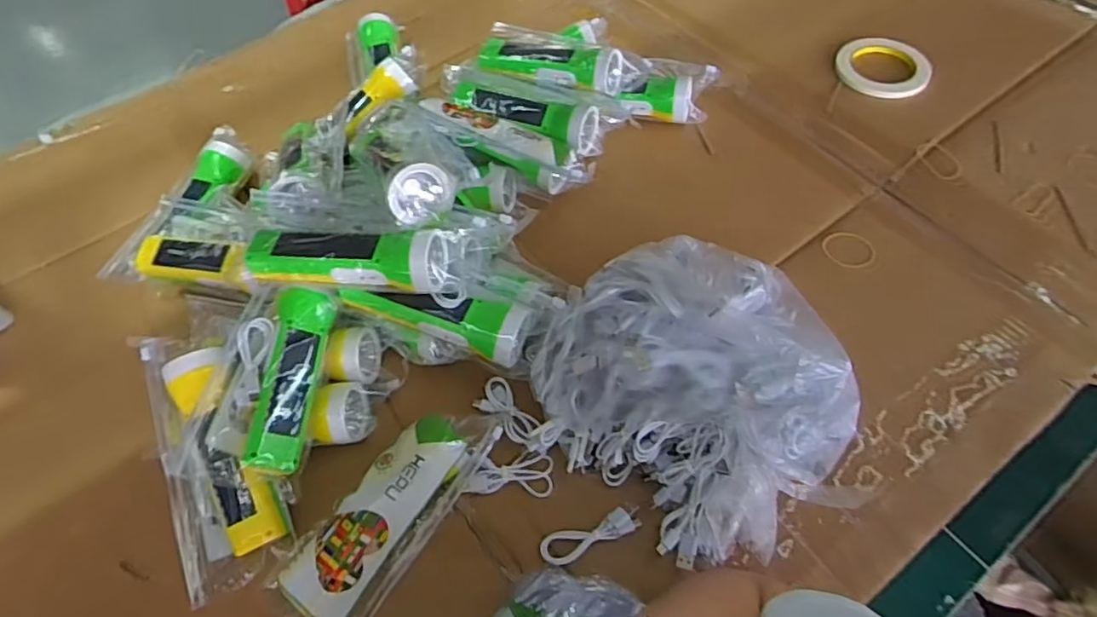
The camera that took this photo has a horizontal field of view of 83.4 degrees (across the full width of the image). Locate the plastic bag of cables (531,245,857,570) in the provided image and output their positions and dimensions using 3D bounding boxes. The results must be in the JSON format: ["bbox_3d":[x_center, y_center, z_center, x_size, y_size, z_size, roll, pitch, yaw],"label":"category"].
[{"bbox_3d":[0.117,0.054,0.497,0.238,0.135,0.216,38,66,24],"label":"plastic bag of cables"}]

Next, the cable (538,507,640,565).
[{"bbox_3d":[0.035,0.182,0.495,0.083,0.013,0.025,-16,58,-7],"label":"cable"}]

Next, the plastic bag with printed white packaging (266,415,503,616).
[{"bbox_3d":[-0.132,0.163,0.492,0.080,0.051,0.204,28,63,20],"label":"plastic bag with printed white packaging"}]

